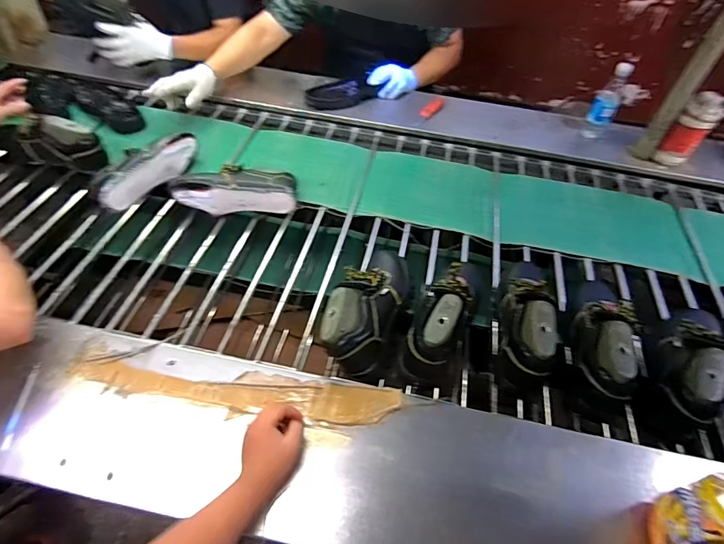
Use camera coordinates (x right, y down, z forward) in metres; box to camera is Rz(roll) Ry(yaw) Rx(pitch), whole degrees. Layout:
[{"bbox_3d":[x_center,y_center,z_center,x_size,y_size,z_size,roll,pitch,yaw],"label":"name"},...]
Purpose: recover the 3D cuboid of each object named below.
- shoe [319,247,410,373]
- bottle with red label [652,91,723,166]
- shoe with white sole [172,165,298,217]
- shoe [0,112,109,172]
[{"bbox_3d":[0.014,0.059,0.789,0.120,0.109,0.268,17,51,10],"label":"shoe"},{"bbox_3d":[0.860,-0.371,1.119,0.080,0.182,0.064,-4,51,-7],"label":"bottle with red label"},{"bbox_3d":[-0.285,-0.200,0.976,0.259,0.088,0.120,1,50,-3],"label":"shoe with white sole"},{"bbox_3d":[-0.759,-0.321,1.001,0.268,0.106,0.099,13,51,7],"label":"shoe"}]

